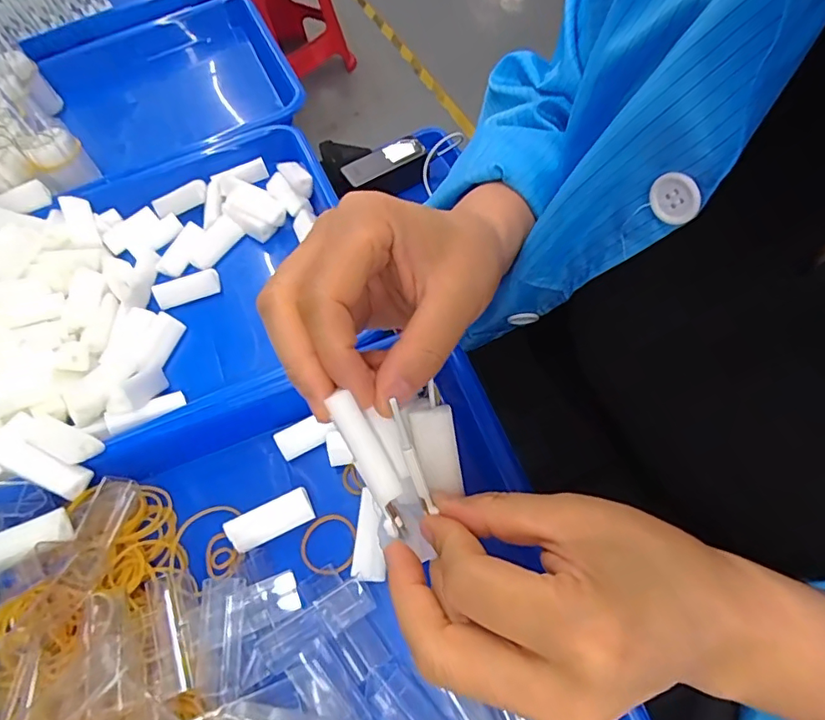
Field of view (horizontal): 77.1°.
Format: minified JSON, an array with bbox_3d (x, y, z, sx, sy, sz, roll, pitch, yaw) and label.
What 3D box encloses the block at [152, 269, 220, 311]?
[{"bbox_3d":[-0.164,-0.052,0.378,0.046,0.015,0.013,-21,58,-11],"label":"block"}]

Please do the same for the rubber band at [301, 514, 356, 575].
[{"bbox_3d":[-0.046,0.100,0.281,0.029,0.004,0.031,-5,63,10],"label":"rubber band"}]

